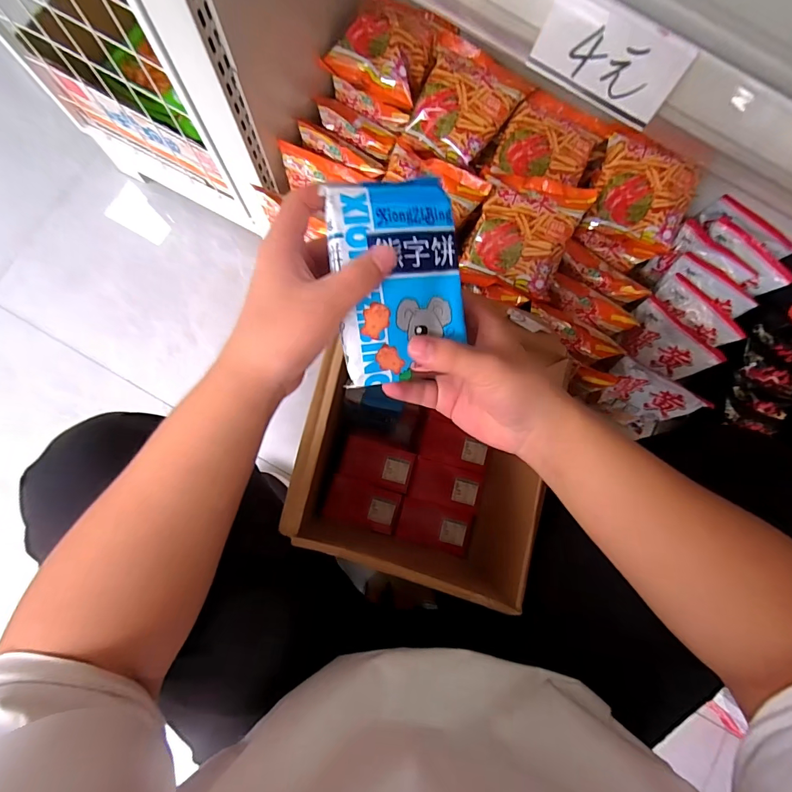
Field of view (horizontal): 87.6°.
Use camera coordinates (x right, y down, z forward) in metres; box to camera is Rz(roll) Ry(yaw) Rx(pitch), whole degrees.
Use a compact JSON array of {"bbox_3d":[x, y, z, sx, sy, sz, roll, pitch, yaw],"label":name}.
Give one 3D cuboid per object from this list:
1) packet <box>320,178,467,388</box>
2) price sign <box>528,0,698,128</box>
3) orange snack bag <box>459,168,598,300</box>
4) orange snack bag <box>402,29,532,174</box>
[{"bbox_3d":[0.000,-0.079,0.293,0.091,0.032,0.129,-10,98,-18],"label":"packet"},{"bbox_3d":[0.111,-0.178,0.219,0.075,0.036,0.004,28,55,4],"label":"price sign"},{"bbox_3d":[0.168,-0.215,0.541,0.128,0.035,0.133,17,108,2],"label":"orange snack bag"},{"bbox_3d":[0.082,-0.370,0.555,0.112,0.040,0.096,34,119,2],"label":"orange snack bag"}]

